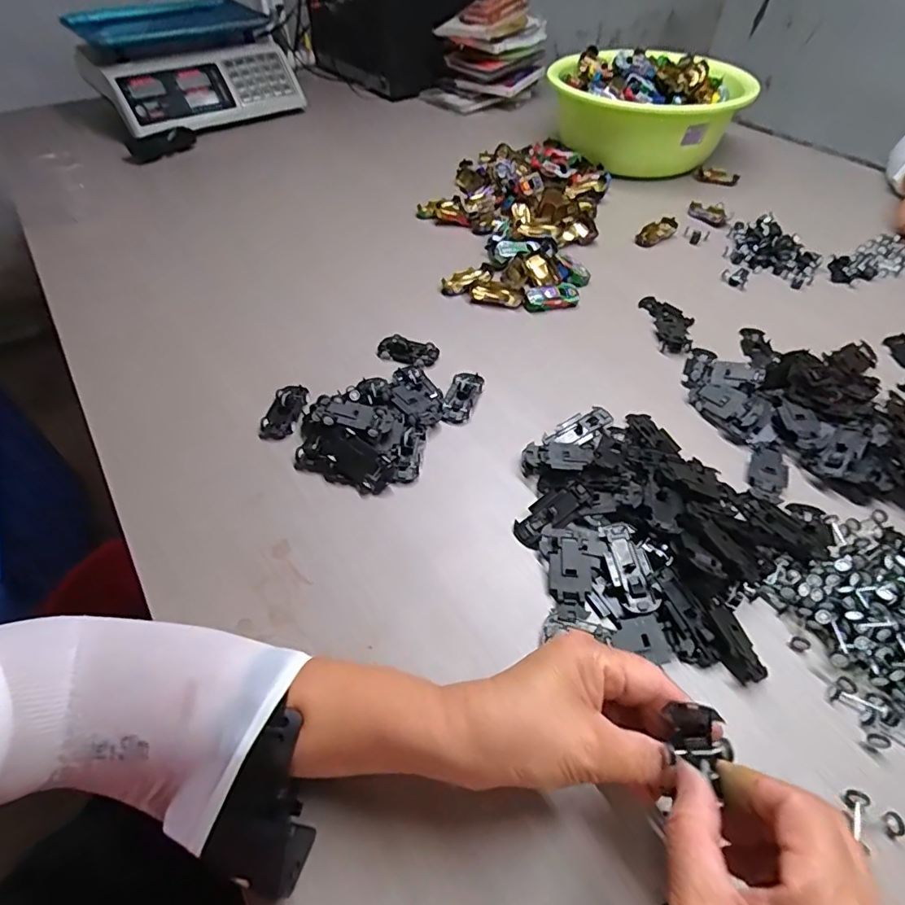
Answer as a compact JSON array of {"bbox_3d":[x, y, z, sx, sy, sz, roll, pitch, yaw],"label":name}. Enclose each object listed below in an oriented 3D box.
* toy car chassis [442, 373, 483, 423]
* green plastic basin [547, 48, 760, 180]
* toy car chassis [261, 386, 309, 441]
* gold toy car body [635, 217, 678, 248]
[{"bbox_3d":[0.009,-0.053,0.499,0.028,0.010,0.065,16,51,13],"label":"toy car chassis"},{"bbox_3d":[0.313,-0.557,0.855,0.285,0.138,0.285,0,49,0],"label":"green plastic basin"},{"bbox_3d":[-0.158,-0.039,0.488,0.033,0.015,0.063,9,50,8],"label":"toy car chassis"},{"bbox_3d":[0.283,-0.305,0.718,0.036,0.016,0.070,36,58,27],"label":"gold toy car body"}]

